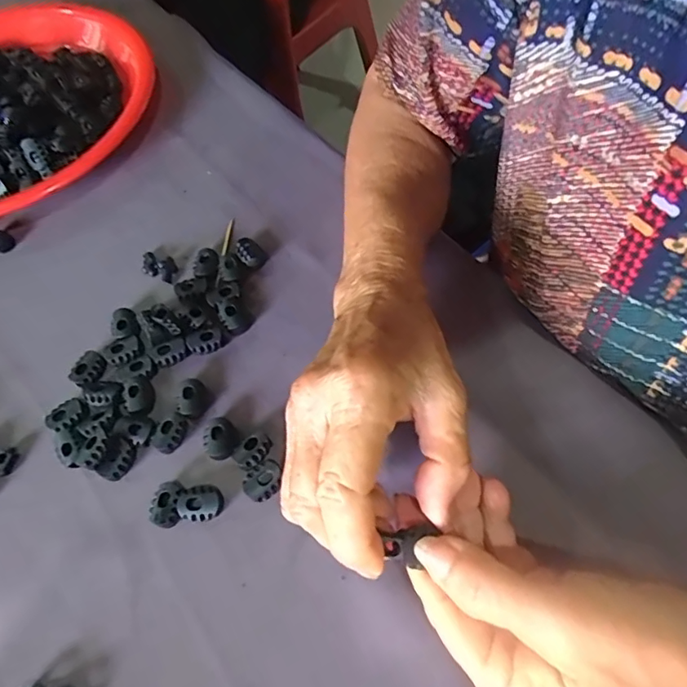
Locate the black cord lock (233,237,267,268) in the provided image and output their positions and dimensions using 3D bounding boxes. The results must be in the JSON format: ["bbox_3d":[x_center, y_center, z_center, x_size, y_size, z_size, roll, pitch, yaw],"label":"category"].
[{"bbox_3d":[-0.062,-0.061,0.338,0.017,0.011,0.020,-29,63,-12],"label":"black cord lock"}]

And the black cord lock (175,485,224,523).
[{"bbox_3d":[-0.074,0.083,0.265,0.023,0.008,0.017,-20,61,-7],"label":"black cord lock"}]

